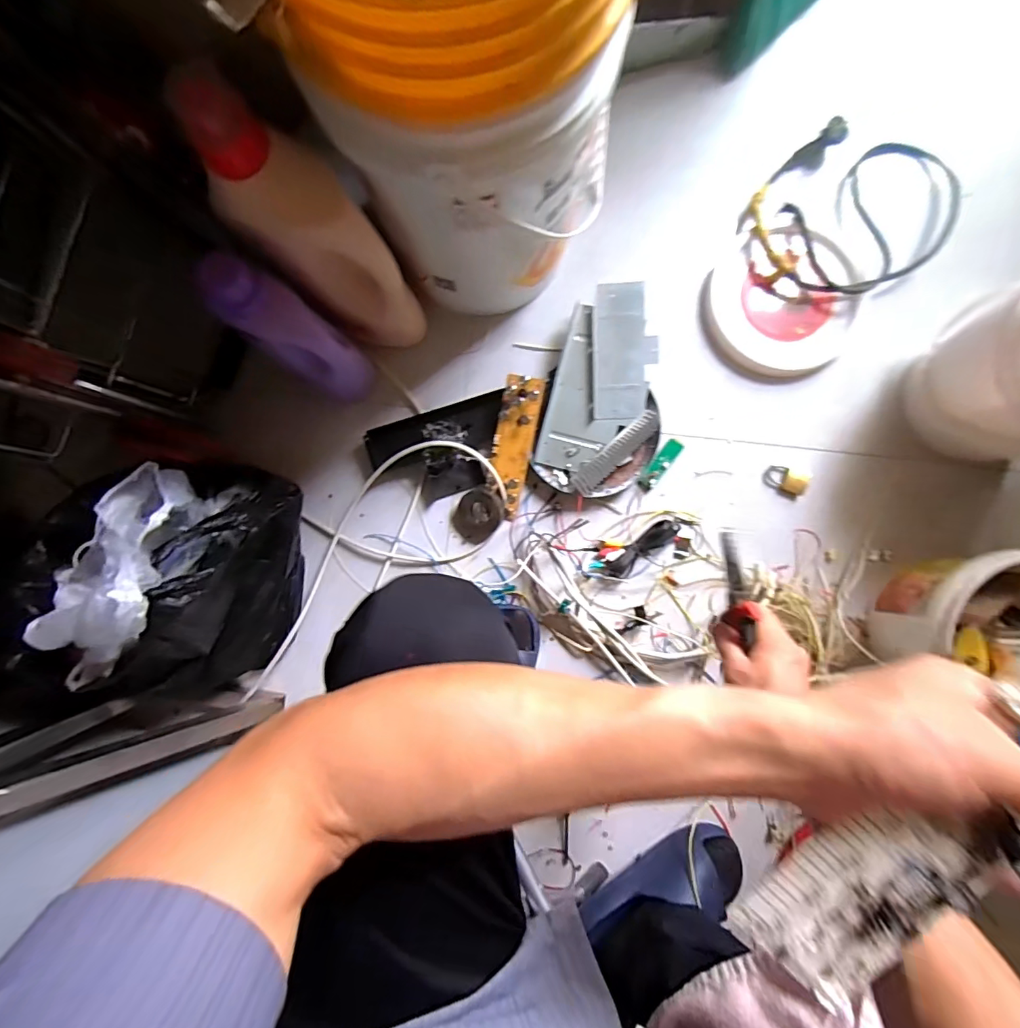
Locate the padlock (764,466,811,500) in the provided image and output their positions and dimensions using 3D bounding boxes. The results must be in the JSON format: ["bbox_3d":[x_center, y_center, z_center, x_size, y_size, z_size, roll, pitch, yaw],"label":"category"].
[{"bbox_3d":[0.411,-0.050,0.731,0.058,0.015,0.040,26,89,2],"label":"padlock"}]

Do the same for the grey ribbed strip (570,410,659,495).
[{"bbox_3d":[0.154,-0.089,0.712,0.151,0.036,0.036,-44,88,0],"label":"grey ribbed strip"}]

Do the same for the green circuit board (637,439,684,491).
[{"bbox_3d":[0.224,-0.074,0.732,0.024,0.010,0.087,38,90,2],"label":"green circuit board"}]

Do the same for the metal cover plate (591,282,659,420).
[{"bbox_3d":[0.166,-0.236,0.713,0.091,0.008,0.190,-1,96,3],"label":"metal cover plate"}]

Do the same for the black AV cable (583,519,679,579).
[{"bbox_3d":[0.185,0.055,0.723,0.138,0.018,0.056,-18,88,1],"label":"black AV cable"}]

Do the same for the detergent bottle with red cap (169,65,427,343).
[{"bbox_3d":[-0.213,-0.308,0.581,0.096,0.385,0.104,42,90,24],"label":"detergent bottle with red cap"}]

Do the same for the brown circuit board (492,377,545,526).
[{"bbox_3d":[0.006,-0.096,0.716,0.060,0.014,0.202,7,101,2],"label":"brown circuit board"}]

